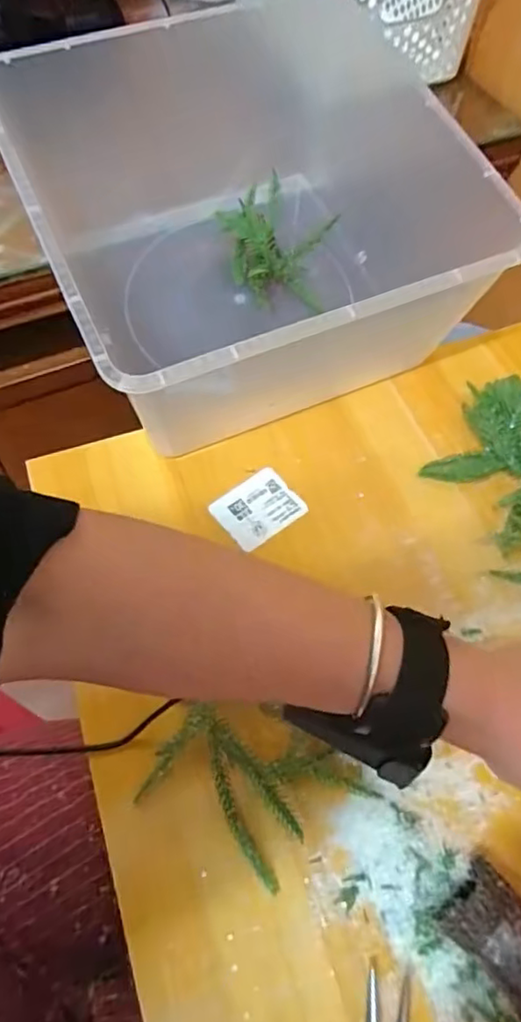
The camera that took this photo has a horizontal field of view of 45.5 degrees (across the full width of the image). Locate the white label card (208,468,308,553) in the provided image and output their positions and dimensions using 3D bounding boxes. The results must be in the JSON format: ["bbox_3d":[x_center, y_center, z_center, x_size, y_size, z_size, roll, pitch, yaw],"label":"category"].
[{"bbox_3d":[-0.002,-0.002,0.452,0.056,0.004,0.048,-34,69,-11],"label":"white label card"}]

